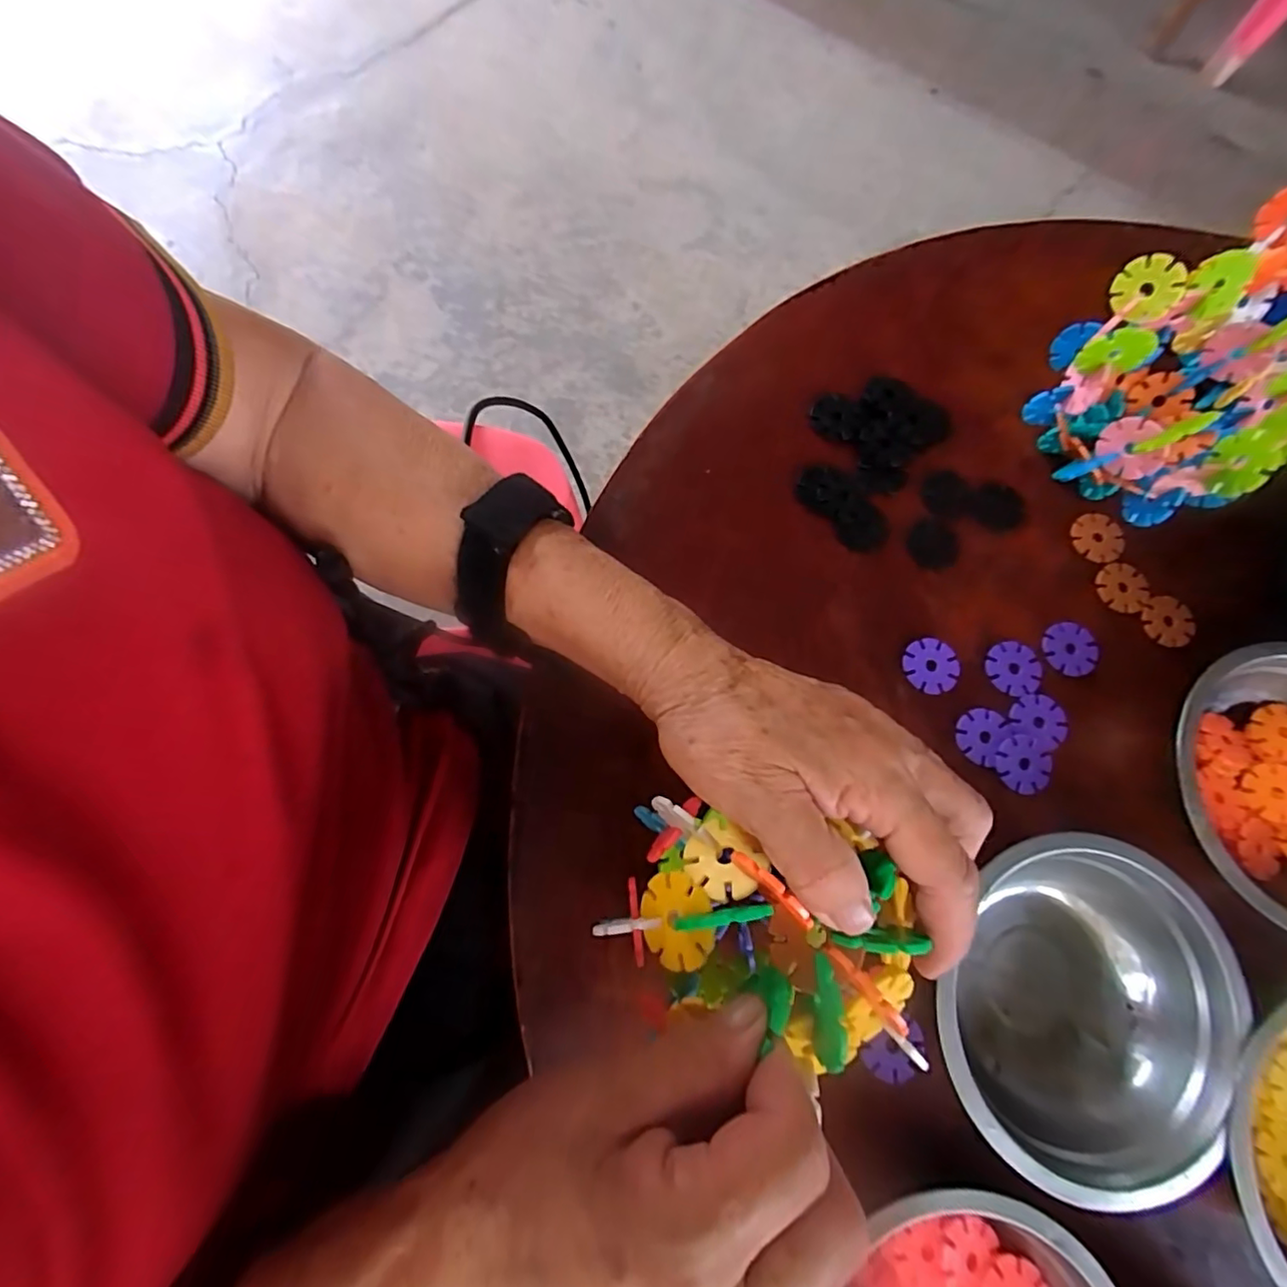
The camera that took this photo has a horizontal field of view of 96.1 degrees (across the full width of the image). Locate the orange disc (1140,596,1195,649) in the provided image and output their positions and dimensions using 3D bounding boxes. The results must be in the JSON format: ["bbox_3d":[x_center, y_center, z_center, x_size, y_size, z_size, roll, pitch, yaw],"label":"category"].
[{"bbox_3d":[0.317,-0.013,0.349,0.031,0.004,0.029,1,76,-3],"label":"orange disc"}]

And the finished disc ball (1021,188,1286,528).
[{"bbox_3d":[0.324,-0.155,0.319,0.194,0.121,0.125,-26,80,-8],"label":"finished disc ball"}]

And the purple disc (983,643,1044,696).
[{"bbox_3d":[0.213,0.014,0.333,0.031,0.004,0.031,1,76,-3],"label":"purple disc"}]

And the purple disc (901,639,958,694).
[{"bbox_3d":[0.165,0.013,0.330,0.032,0.004,0.031,1,76,-3],"label":"purple disc"}]

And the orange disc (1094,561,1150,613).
[{"bbox_3d":[0.292,-0.034,0.351,0.030,0.004,0.031,1,76,-3],"label":"orange disc"}]

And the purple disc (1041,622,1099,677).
[{"bbox_3d":[0.252,0.003,0.341,0.031,0.004,0.032,1,76,-3],"label":"purple disc"}]

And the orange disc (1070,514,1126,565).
[{"bbox_3d":[0.282,-0.065,0.358,0.033,0.004,0.029,27,76,3],"label":"orange disc"}]

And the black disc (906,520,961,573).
[{"bbox_3d":[0.176,-0.059,0.350,0.030,0.004,0.030,1,76,-3],"label":"black disc"}]

